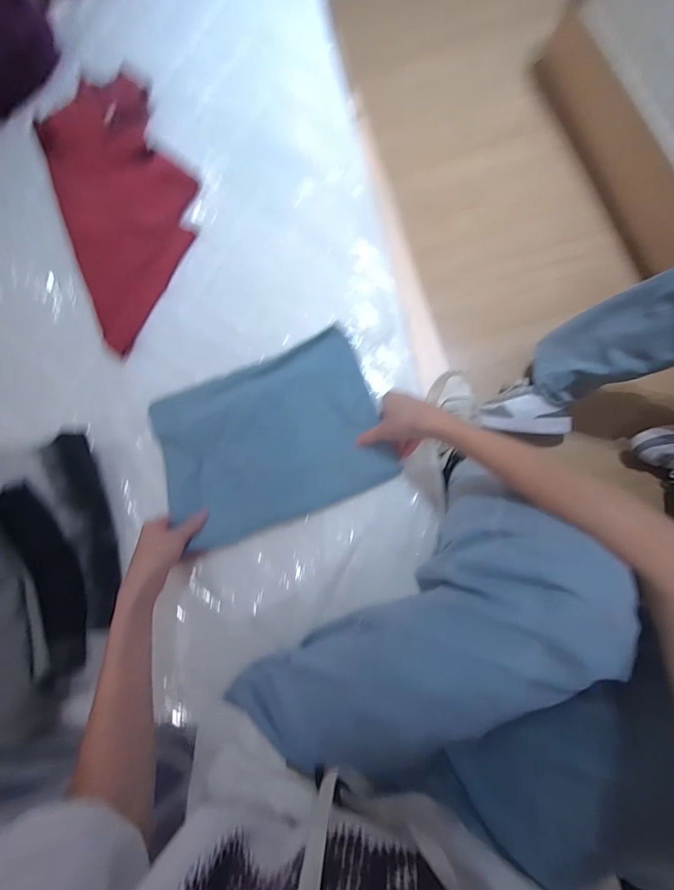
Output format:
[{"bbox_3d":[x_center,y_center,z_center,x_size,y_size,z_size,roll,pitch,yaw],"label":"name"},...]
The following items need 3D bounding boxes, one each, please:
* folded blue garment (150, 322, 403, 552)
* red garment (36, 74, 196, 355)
[{"bbox_3d":[-0.093,-0.007,0.539,0.311,0.025,0.229,-22,81,2],"label":"folded blue garment"},{"bbox_3d":[-0.360,-0.408,0.643,0.241,0.030,0.496,-20,81,2],"label":"red garment"}]

